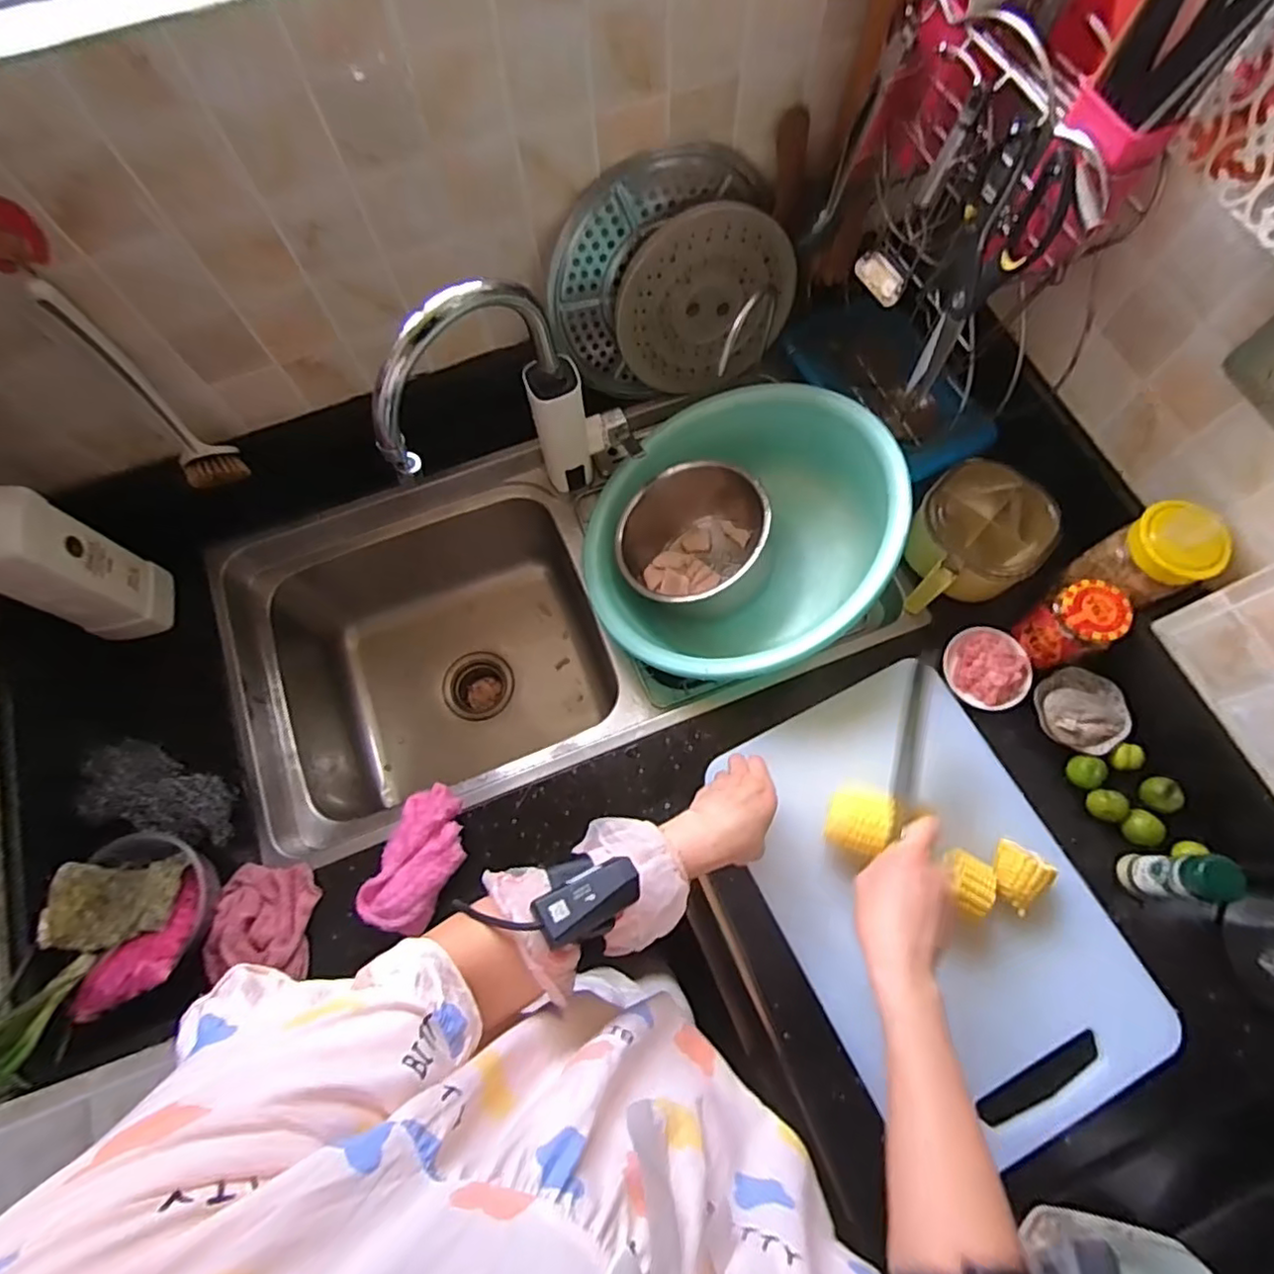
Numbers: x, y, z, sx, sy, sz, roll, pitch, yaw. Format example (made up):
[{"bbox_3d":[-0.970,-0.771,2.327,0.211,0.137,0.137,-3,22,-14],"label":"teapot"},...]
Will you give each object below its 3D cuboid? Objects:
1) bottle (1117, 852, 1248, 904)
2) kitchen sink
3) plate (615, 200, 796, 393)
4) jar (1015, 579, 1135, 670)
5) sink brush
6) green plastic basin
[{"bbox_3d":[0.519,0.231,0.613,0.039,0.105,0.041,3,70,1],"label":"bottle"},{"bbox_3d":[-0.257,0.040,0.895,0.458,0.282,0.433,-20,71,-7],"label":"kitchen sink"},{"bbox_3d":[0.079,-0.398,0.766,0.216,0.202,0.026,-36,53,29],"label":"plate"},{"bbox_3d":[0.467,-0.012,0.681,0.065,0.089,0.067,0,70,0],"label":"jar"},{"bbox_3d":[-0.480,-0.229,0.619,0.037,0.247,0.054,36,74,12],"label":"sink brush"},{"bbox_3d":[0.139,-0.115,0.798,0.382,0.155,0.382,6,72,30],"label":"green plastic basin"}]

